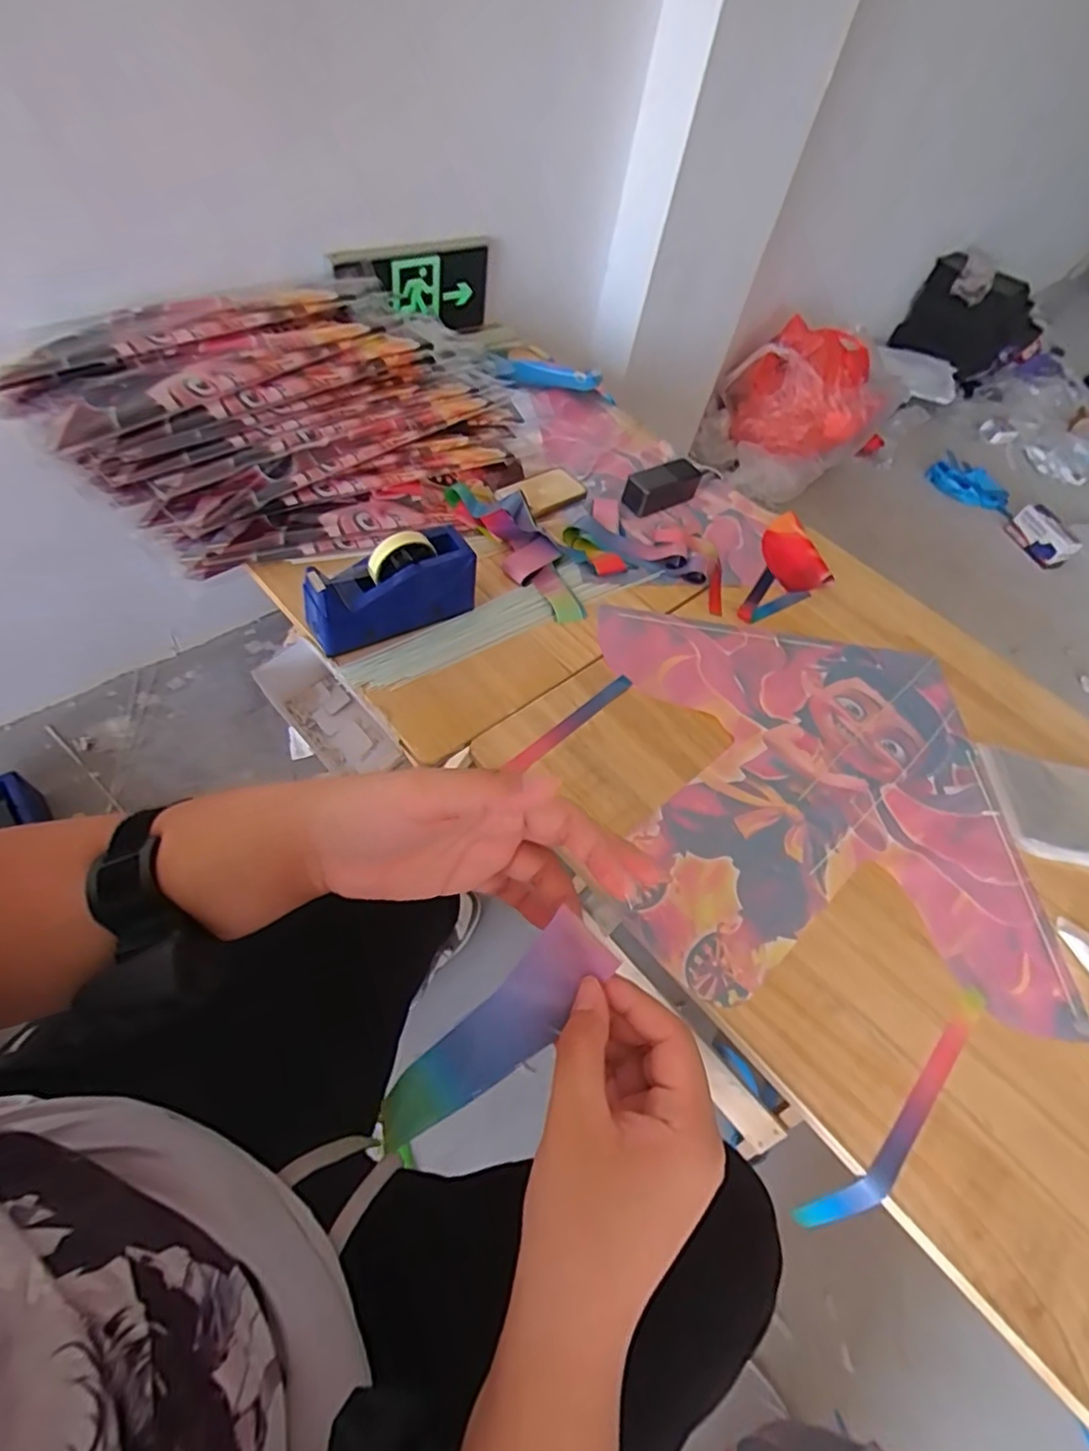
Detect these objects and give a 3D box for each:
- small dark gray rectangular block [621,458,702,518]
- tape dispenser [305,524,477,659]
[{"bbox_3d":[0.197,-0.399,1.032,0.127,0.055,0.058,-30,66,-26],"label":"small dark gray rectangular block"},{"bbox_3d":[-0.188,-0.166,0.769,0.207,0.134,0.063,-28,65,-26],"label":"tape dispenser"}]

